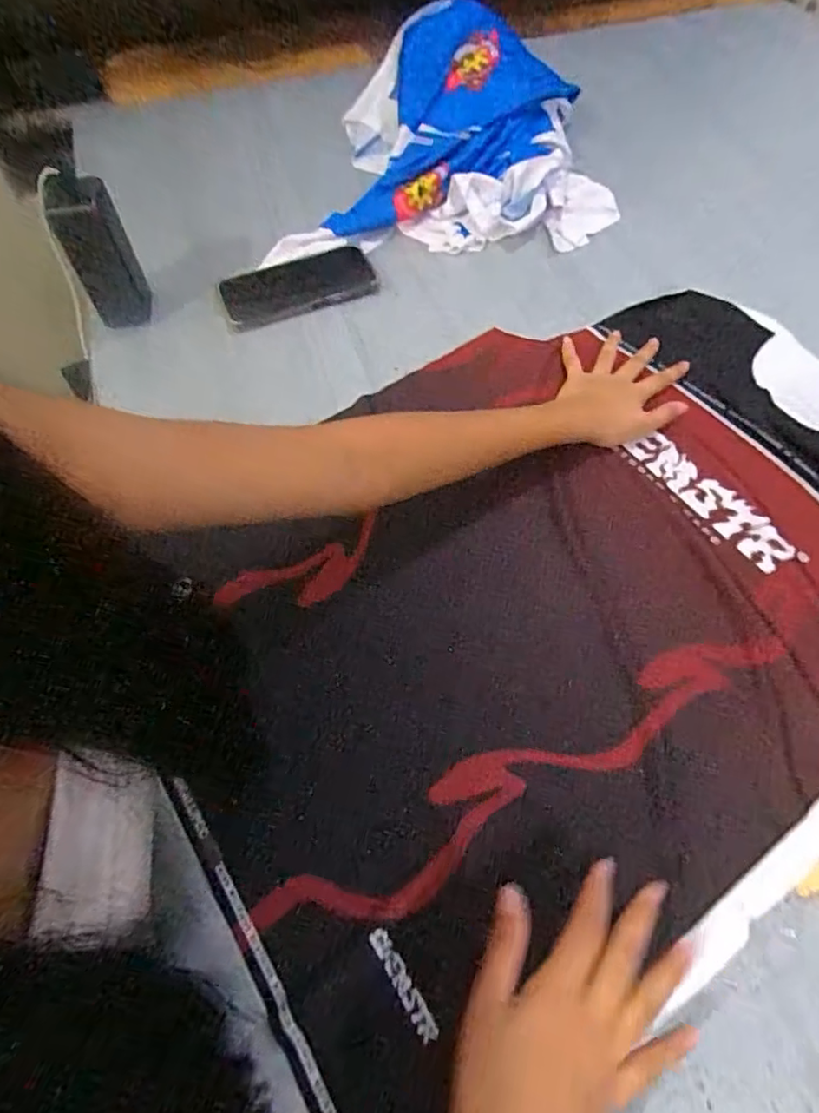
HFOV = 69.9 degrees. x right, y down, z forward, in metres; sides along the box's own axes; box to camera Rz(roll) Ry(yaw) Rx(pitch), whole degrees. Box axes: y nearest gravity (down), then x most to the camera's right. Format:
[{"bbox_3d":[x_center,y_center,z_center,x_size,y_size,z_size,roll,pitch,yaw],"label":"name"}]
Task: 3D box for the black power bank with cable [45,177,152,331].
[{"bbox_3d":[-0.310,-0.304,0.592,0.059,0.134,0.034,-22,41,-11],"label":"black power bank with cable"}]

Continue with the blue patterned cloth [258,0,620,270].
[{"bbox_3d":[0.028,-0.536,0.728,0.406,0.109,0.359,-6,61,-2],"label":"blue patterned cloth"}]

